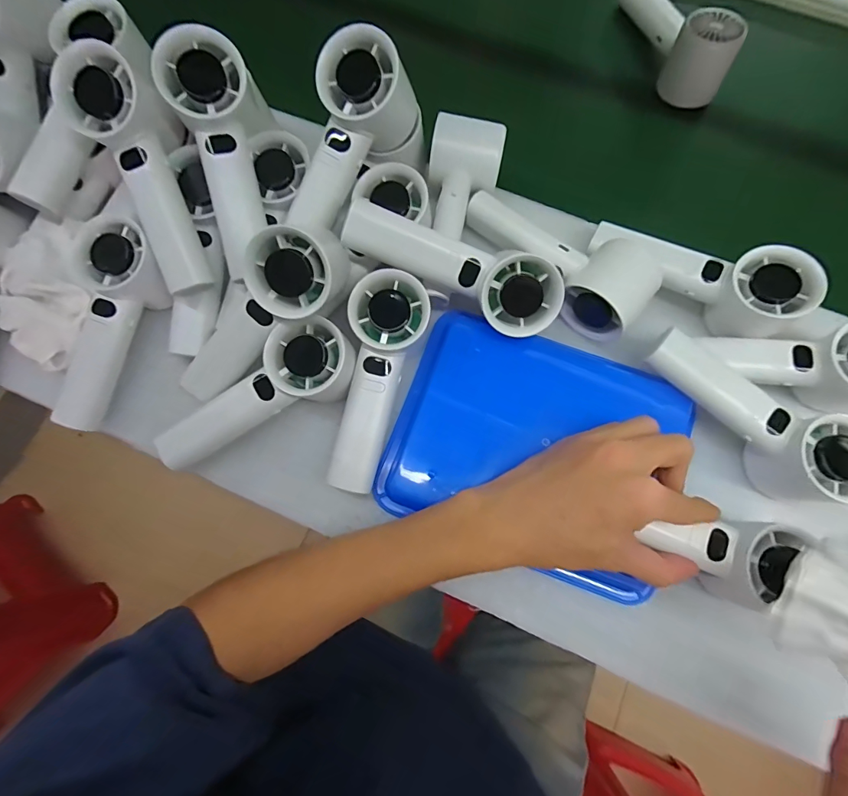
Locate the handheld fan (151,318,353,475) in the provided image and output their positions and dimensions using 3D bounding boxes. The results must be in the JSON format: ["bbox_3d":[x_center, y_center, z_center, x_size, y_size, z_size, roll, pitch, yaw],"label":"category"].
[{"bbox_3d":[-0.122,0.001,0.318,0.160,0.042,0.056,-33,78,7],"label":"handheld fan"}]

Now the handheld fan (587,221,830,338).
[{"bbox_3d":[0.211,-0.097,0.343,0.160,0.059,0.059,28,77,20],"label":"handheld fan"}]

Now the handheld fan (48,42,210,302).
[{"bbox_3d":[-0.199,-0.157,0.312,0.060,0.045,0.165,-19,104,-5],"label":"handheld fan"}]

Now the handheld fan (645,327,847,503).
[{"bbox_3d":[0.225,0.022,0.311,0.156,0.053,0.061,31,77,7],"label":"handheld fan"}]

